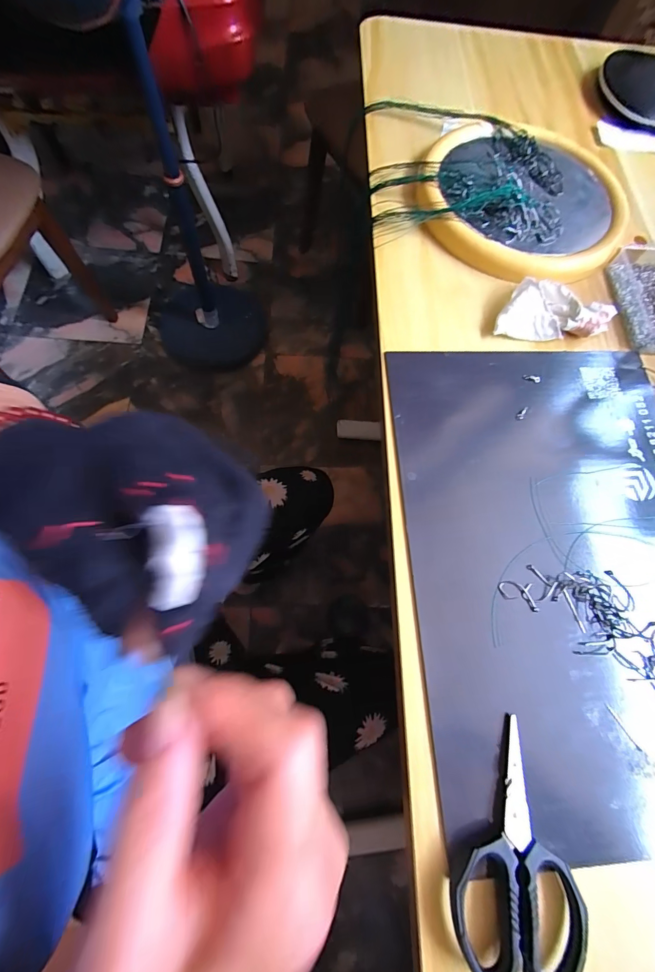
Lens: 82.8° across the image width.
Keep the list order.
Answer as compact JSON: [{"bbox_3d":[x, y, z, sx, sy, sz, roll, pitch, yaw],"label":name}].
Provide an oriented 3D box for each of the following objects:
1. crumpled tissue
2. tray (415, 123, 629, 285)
[{"bbox_3d":[0.172,-0.134,0.283,0.086,0.021,0.039,3,71,-5],"label":"crumpled tissue"},{"bbox_3d":[0.170,-0.257,0.322,0.177,0.030,0.181,43,72,9],"label":"tray"}]

